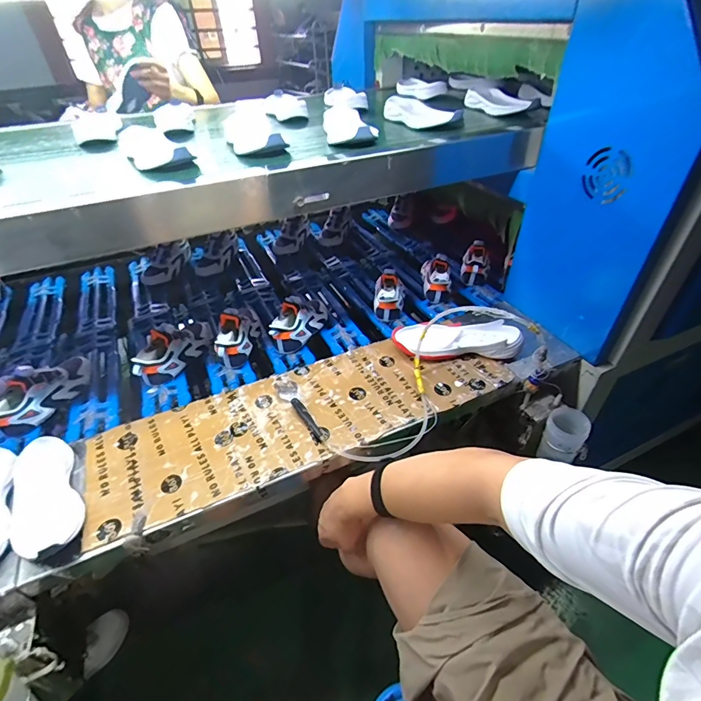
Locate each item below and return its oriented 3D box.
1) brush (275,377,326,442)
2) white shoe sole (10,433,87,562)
[{"bbox_3d":[-0.105,0.108,0.766,0.041,0.013,0.194,-21,45,-17],"label":"brush"},{"bbox_3d":[-0.480,0.230,0.628,0.081,0.037,0.225,-25,47,-21],"label":"white shoe sole"}]

